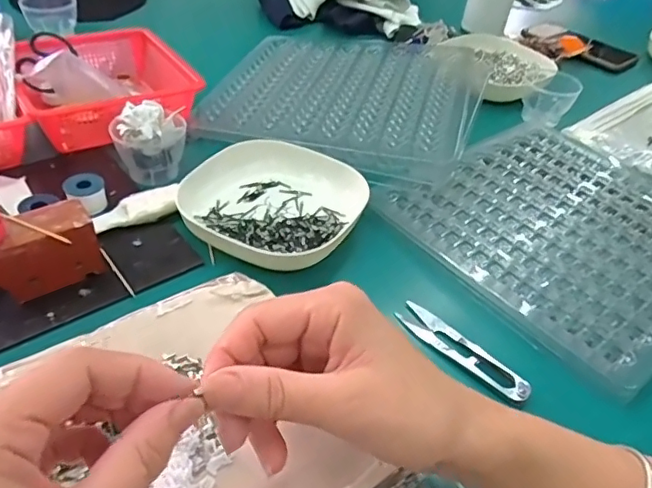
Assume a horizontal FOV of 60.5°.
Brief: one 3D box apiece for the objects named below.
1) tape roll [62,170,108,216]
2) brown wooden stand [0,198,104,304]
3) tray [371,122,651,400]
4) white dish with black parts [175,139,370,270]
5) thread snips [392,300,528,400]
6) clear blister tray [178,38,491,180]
[{"bbox_3d":[-0.197,-0.040,0.460,0.030,0.025,0.033,4,40,-4],"label":"tape roll"},{"bbox_3d":[-0.223,0.016,0.372,0.132,0.050,0.036,-22,48,-30],"label":"brown wooden stand"},{"bbox_3d":[0.220,-0.022,0.501,0.280,0.013,0.254,-26,51,-32],"label":"tray"},{"bbox_3d":[-0.046,-0.041,0.480,0.143,0.026,0.124,21,42,16],"label":"white dish with black parts"},{"bbox_3d":[0.094,0.072,0.389,0.024,0.013,0.104,-27,51,-34],"label":"thread snips"},{"bbox_3d":[0.023,-0.172,0.628,0.280,0.031,0.297,18,41,12],"label":"clear blister tray"}]

